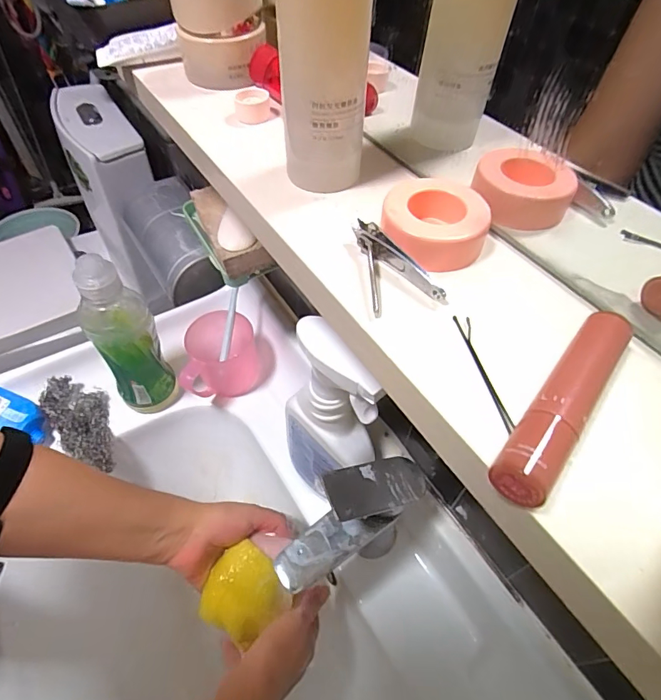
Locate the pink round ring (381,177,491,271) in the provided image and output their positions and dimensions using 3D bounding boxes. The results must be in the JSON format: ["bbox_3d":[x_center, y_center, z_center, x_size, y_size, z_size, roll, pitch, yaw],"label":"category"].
[{"bbox_3d":[0.050,-0.062,0.218,0.048,0.017,0.050,10,53,6],"label":"pink round ring"}]

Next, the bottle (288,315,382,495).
[{"bbox_3d":[-0.004,0.070,0.428,0.100,0.237,0.045,35,59,23],"label":"bottle"}]

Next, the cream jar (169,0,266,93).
[{"bbox_3d":[-0.080,-0.233,0.322,0.062,0.066,0.067,-10,53,-10],"label":"cream jar"}]

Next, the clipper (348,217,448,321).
[{"bbox_3d":[0.031,-0.040,0.209,0.032,0.017,0.054,-7,53,-7],"label":"clipper"}]

